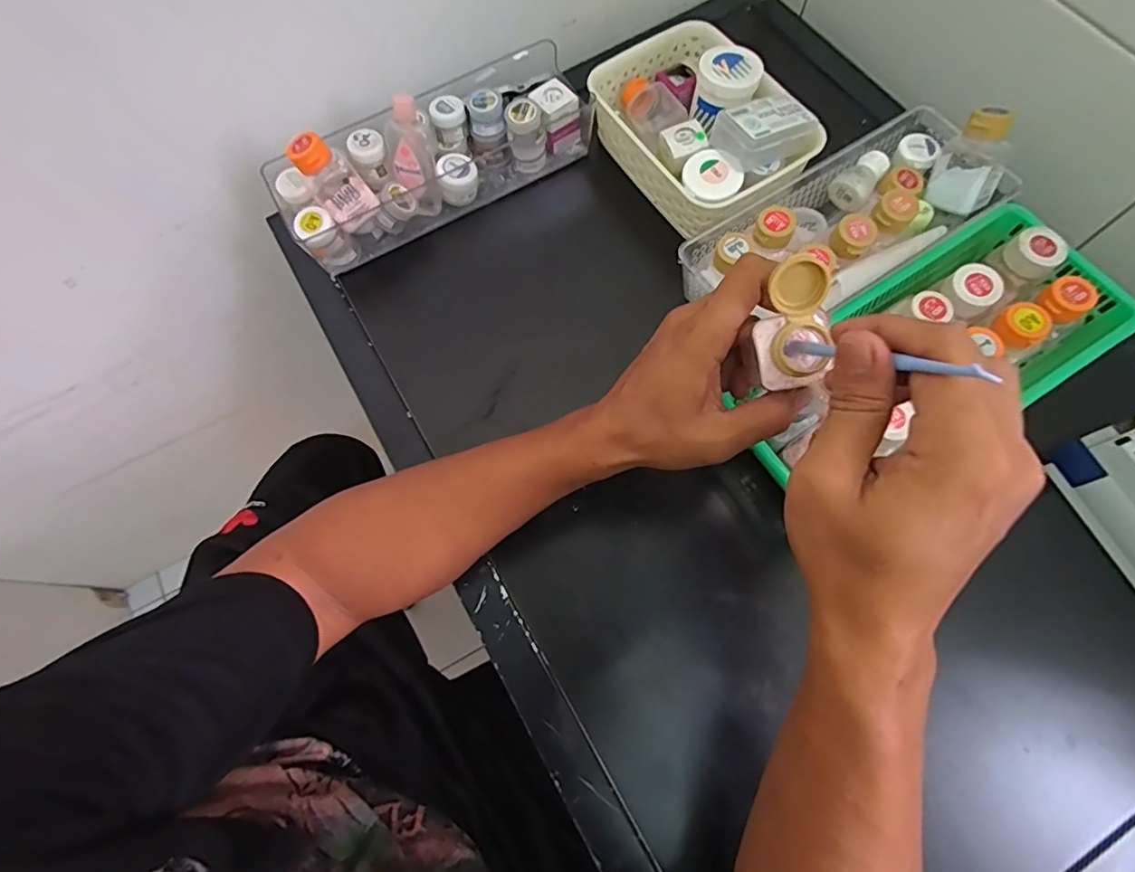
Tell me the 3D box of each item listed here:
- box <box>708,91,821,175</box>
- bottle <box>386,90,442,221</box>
[{"bbox_3d":[0.168,-0.263,0.465,0.077,0.030,0.051,-32,73,-8],"label":"box"},{"bbox_3d":[-0.141,-0.251,0.491,0.046,0.098,0.053,-7,33,0],"label":"bottle"}]

